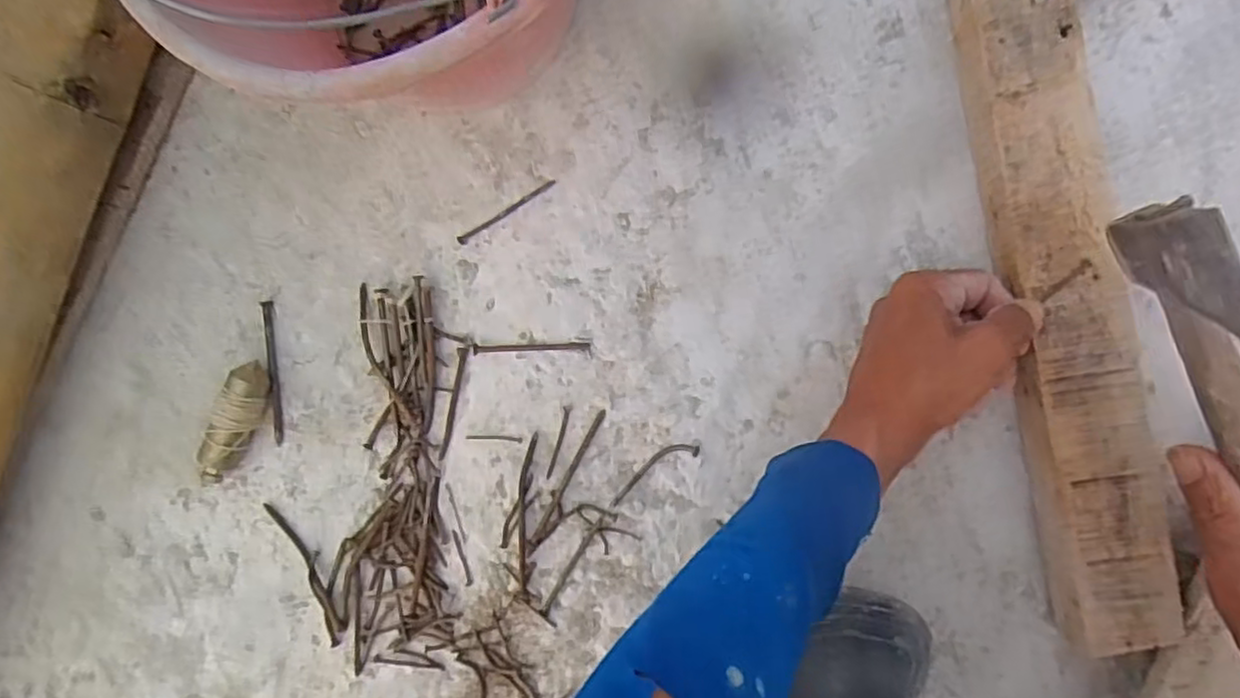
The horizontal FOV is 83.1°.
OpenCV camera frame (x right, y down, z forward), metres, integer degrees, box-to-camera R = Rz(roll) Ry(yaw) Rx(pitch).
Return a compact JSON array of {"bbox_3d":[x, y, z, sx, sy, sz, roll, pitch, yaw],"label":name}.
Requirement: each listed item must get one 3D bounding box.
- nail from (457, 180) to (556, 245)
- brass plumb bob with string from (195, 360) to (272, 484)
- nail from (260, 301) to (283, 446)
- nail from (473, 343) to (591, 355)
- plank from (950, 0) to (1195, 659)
[{"bbox_3d":[-0.075,-0.089,0.458,0.074,0.004,0.006,-31,88,3],"label":"nail"},{"bbox_3d":[-0.250,0.049,0.457,0.024,0.027,0.082,22,91,4],"label":"brass plumb bob with string"},{"bbox_3d":[-0.231,0.016,0.466,0.006,0.006,0.095,-6,89,4],"label":"nail"},{"bbox_3d":[-0.057,-0.001,0.448,0.074,0.004,0.005,-1,90,4],"label":"nail"},{"bbox_3d":[0.251,-0.048,0.406,0.060,0.036,0.428,-9,89,4],"label":"plank"}]

